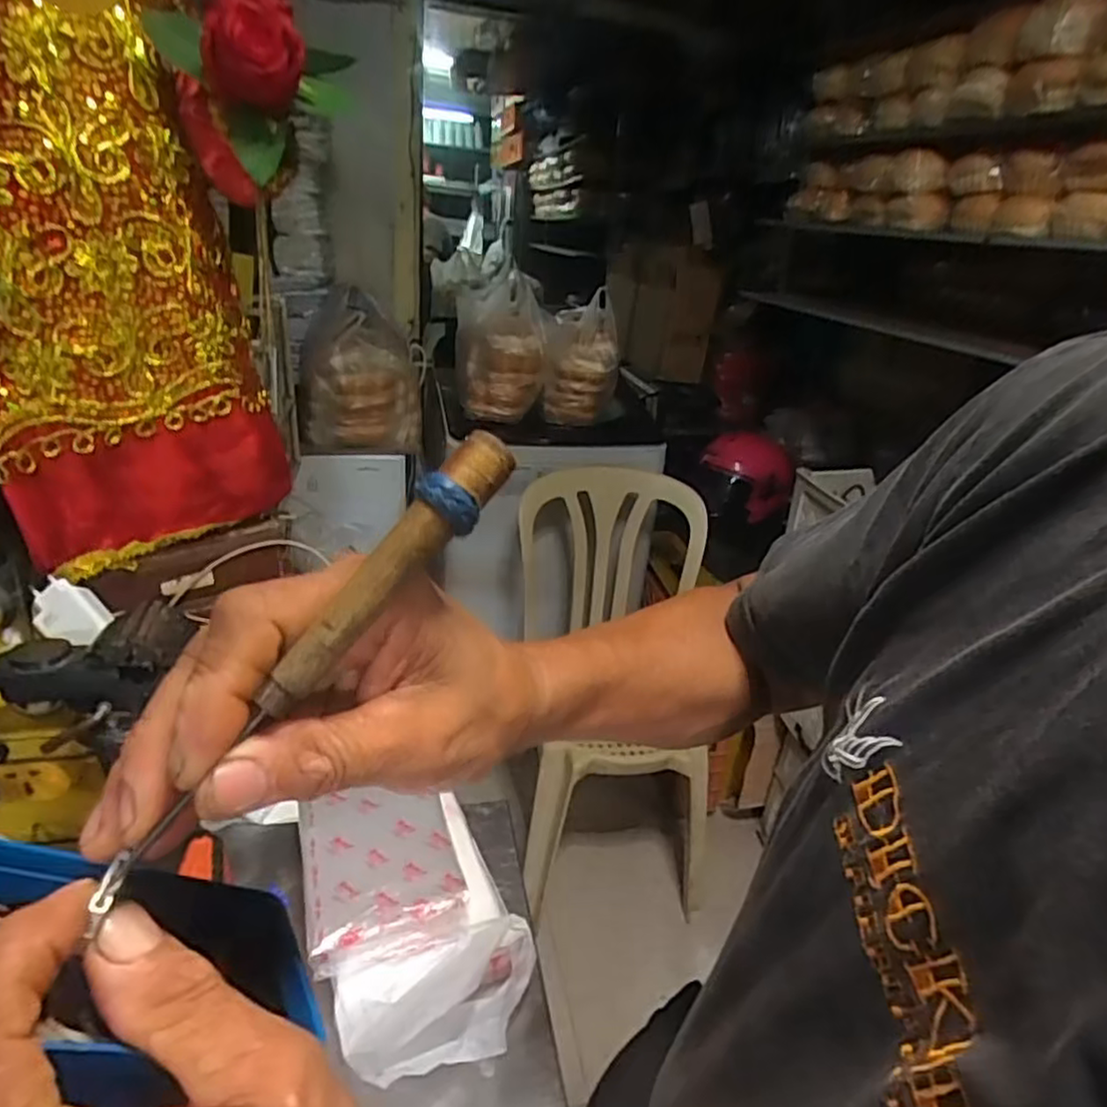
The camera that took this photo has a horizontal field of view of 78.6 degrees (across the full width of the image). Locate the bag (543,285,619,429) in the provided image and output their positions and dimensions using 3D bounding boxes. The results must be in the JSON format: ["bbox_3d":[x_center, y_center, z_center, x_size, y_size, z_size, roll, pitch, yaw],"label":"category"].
[{"bbox_3d":[0.069,-0.434,1.552,0.160,0.282,0.113,9,26,8],"label":"bag"}]

